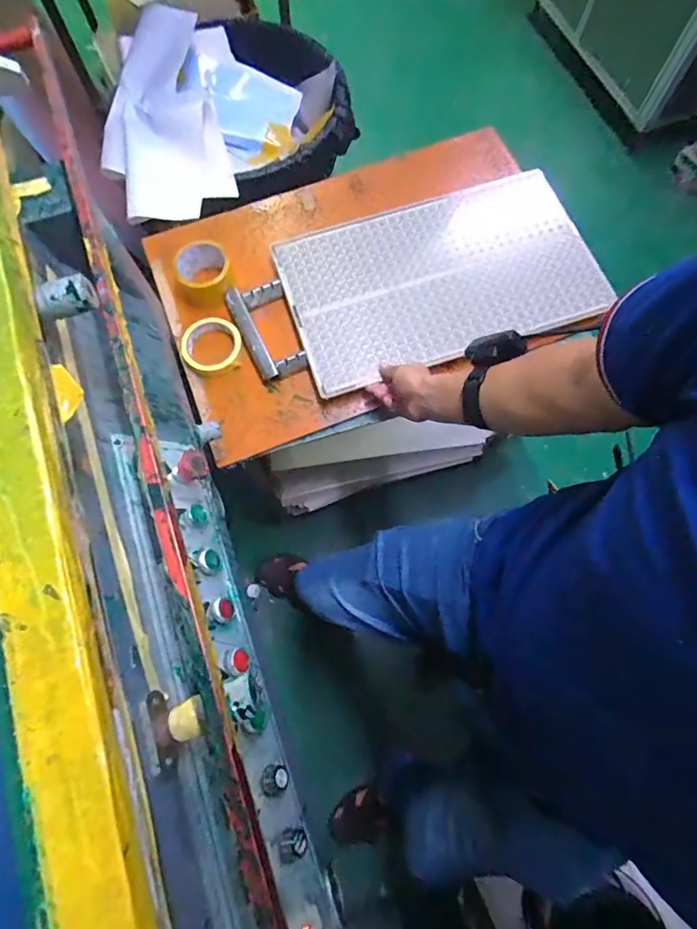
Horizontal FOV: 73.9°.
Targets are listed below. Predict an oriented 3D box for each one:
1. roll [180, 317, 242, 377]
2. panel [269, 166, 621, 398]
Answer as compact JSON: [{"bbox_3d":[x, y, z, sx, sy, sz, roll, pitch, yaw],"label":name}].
[{"bbox_3d":[-0.226,-0.197,0.762,0.096,0.024,0.101,0,72,0],"label":"roll"},{"bbox_3d":[0.151,-0.318,0.772,0.491,0.025,0.301,-17,73,-5],"label":"panel"}]

